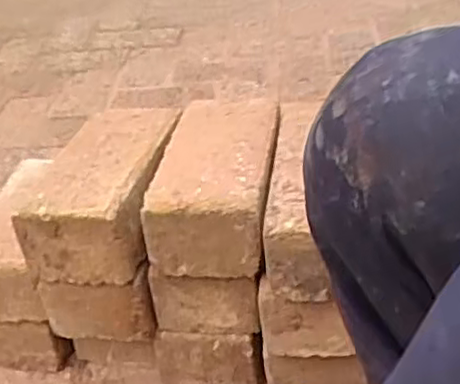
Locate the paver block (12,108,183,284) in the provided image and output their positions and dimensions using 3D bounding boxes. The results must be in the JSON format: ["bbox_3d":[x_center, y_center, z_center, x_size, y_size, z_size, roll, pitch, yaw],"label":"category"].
[{"bbox_3d":[-0.122,-0.003,0.710,0.110,0.079,0.187,1,35,12],"label":"paver block"}]

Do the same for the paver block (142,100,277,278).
[{"bbox_3d":[-0.010,-0.013,0.699,0.108,0.077,0.203,-1,34,9],"label":"paver block"}]

